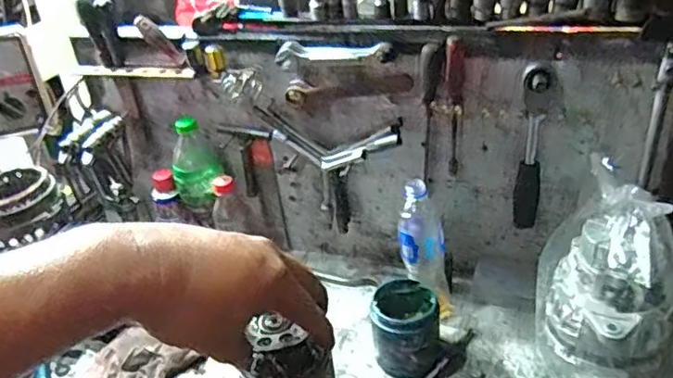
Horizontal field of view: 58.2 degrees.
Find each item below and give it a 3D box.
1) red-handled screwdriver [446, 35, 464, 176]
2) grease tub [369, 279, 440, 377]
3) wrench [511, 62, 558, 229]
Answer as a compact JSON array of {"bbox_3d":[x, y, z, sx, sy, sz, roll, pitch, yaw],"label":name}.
[{"bbox_3d":[0.159,-0.107,0.818,0.023,0.202,0.025,2,36,11],"label":"red-handled screwdriver"},{"bbox_3d":[0.094,0.191,0.824,0.087,0.095,0.089,-4,32,2],"label":"grease tub"},{"bbox_3d":[0.263,-0.046,0.810,0.041,0.247,0.032,5,33,15],"label":"wrench"}]

